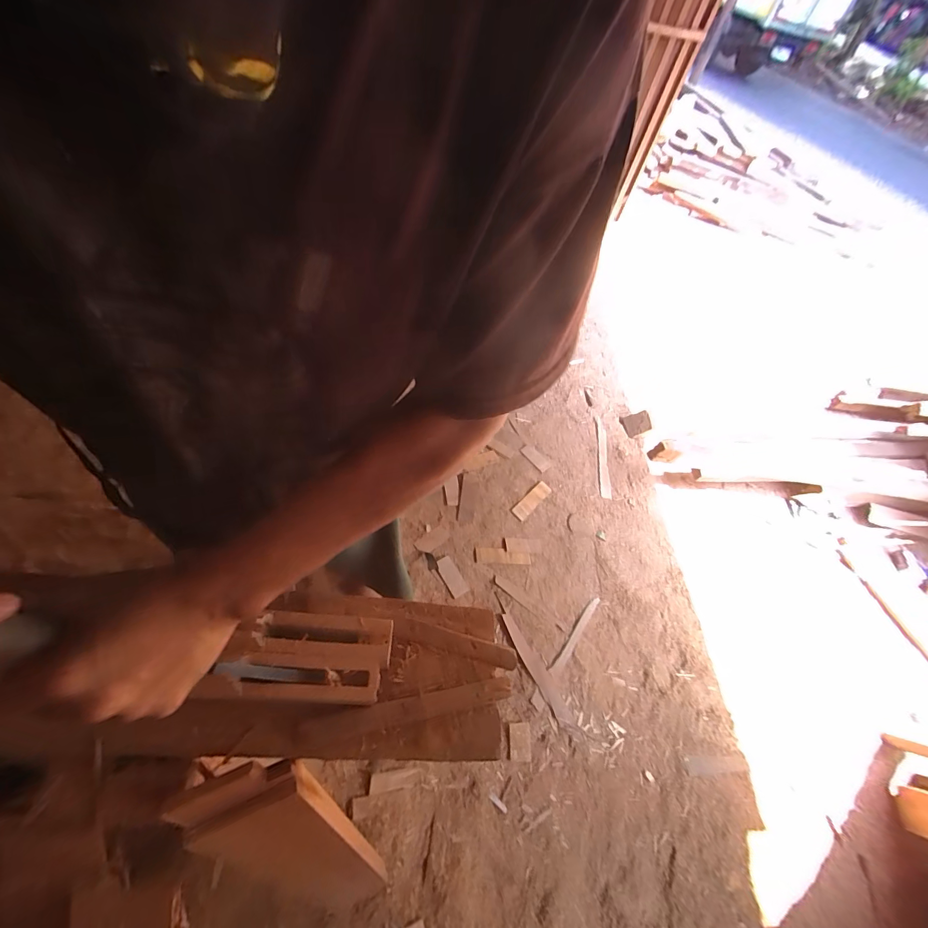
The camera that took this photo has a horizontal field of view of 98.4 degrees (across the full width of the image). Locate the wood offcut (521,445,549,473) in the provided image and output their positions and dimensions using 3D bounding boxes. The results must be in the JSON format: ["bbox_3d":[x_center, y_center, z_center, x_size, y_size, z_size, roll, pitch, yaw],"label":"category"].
[{"bbox_3d":[0.279,-0.025,1.575,0.061,0.018,0.121,-33,63,-26],"label":"wood offcut"}]

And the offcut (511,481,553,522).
[{"bbox_3d":[0.247,0.132,1.463,0.053,0.015,0.180,43,59,16],"label":"offcut"}]

